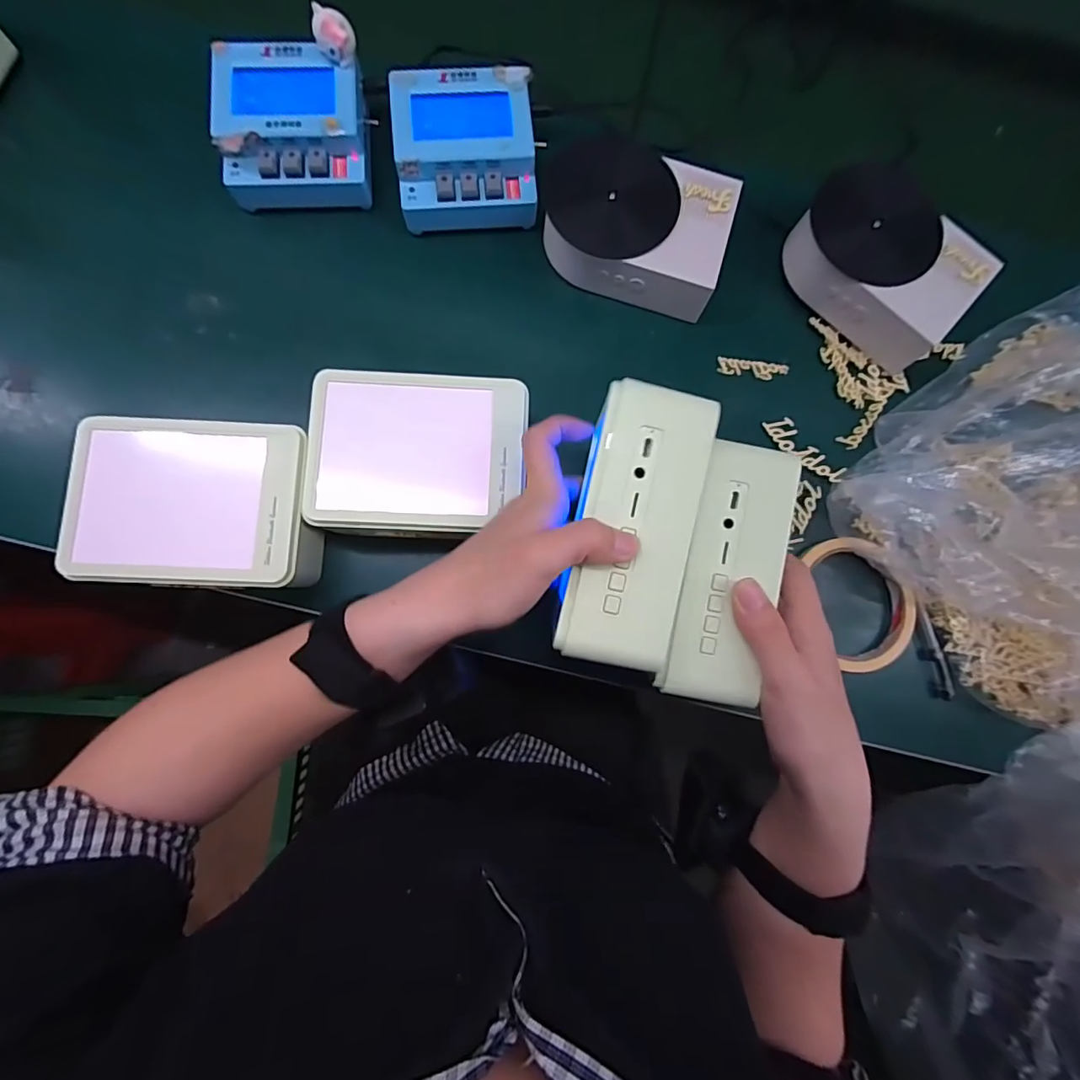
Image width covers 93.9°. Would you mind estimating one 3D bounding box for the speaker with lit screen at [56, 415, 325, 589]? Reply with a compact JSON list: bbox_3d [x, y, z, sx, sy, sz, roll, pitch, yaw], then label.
[{"bbox_3d":[-0.225,-0.024,0.336,0.149,0.052,0.111,1,81,-2],"label":"speaker with lit screen"}]

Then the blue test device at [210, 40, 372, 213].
[{"bbox_3d":[-0.182,-0.305,0.379,0.103,0.051,0.097,-4,82,-3],"label":"blue test device"}]

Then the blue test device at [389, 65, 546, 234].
[{"bbox_3d":[-0.055,-0.292,0.386,0.100,0.050,0.100,-5,82,-3],"label":"blue test device"}]

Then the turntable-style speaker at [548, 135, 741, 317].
[{"bbox_3d":[0.069,-0.232,0.379,0.135,0.051,0.097,17,81,1],"label":"turntable-style speaker"}]

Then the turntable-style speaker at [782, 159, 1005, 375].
[{"bbox_3d":[0.255,-0.207,0.380,0.135,0.052,0.092,44,82,4],"label":"turntable-style speaker"}]

